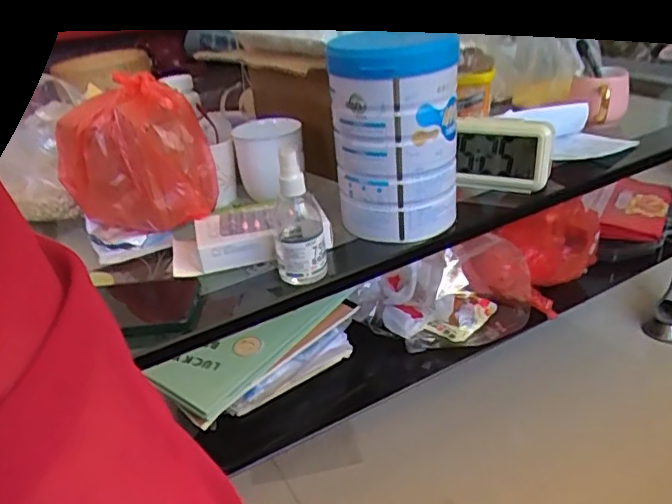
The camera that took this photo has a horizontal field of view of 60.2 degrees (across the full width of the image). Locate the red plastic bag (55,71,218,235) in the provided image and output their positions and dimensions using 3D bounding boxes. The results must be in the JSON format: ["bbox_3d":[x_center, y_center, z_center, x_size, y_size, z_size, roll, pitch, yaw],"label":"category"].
[{"bbox_3d":[-0.214,-0.100,0.601,0.156,0.138,0.074,0,30,12],"label":"red plastic bag"}]

